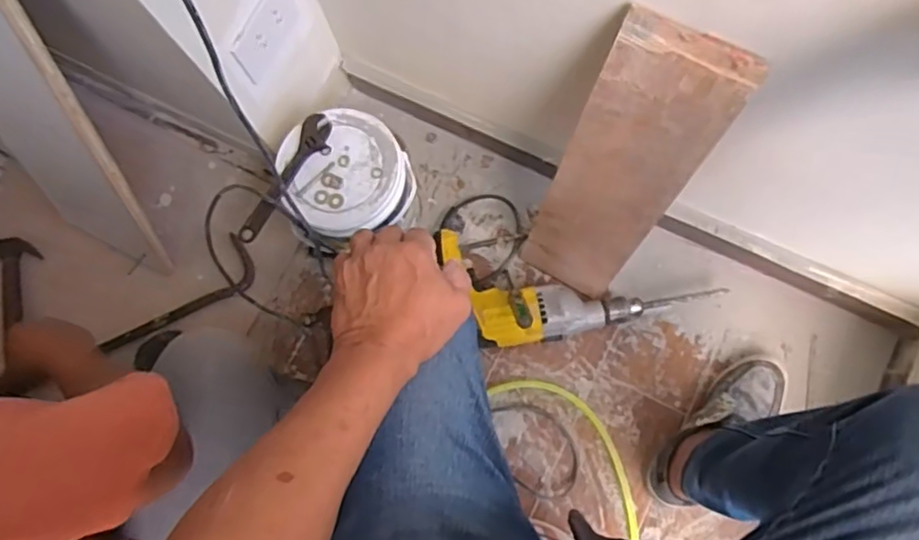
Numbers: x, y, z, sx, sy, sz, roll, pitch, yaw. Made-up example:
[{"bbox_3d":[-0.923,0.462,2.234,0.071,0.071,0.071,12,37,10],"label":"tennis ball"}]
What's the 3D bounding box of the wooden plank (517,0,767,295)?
[{"bbox_3d":[0.190,-0.099,0.767,0.145,0.469,0.019,28,62,7],"label":"wooden plank"}]

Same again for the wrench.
[{"bbox_3d":[-0.227,-0.118,0.833,0.045,0.024,0.195,29,80,7],"label":"wrench"}]

